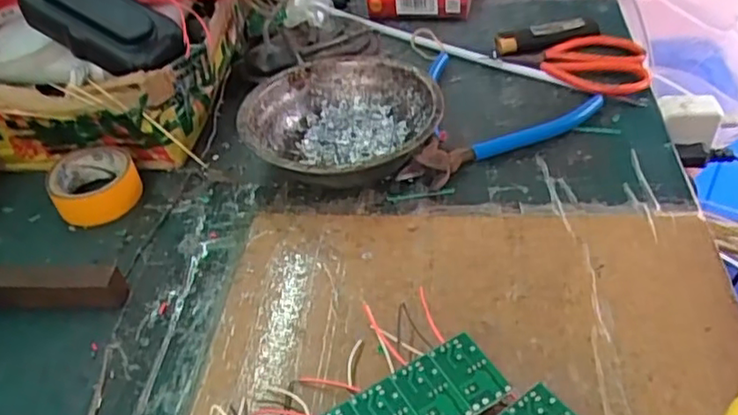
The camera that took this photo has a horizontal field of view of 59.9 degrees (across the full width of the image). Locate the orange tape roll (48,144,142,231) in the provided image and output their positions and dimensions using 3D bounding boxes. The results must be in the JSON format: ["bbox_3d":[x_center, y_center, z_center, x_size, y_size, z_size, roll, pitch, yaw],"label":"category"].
[{"bbox_3d":[-0.176,-0.015,0.415,0.051,0.027,0.055,-20,44,-13],"label":"orange tape roll"}]

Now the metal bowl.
[{"bbox_3d":[-0.017,-0.050,0.417,0.122,0.041,0.123,-4,43,4],"label":"metal bowl"}]

